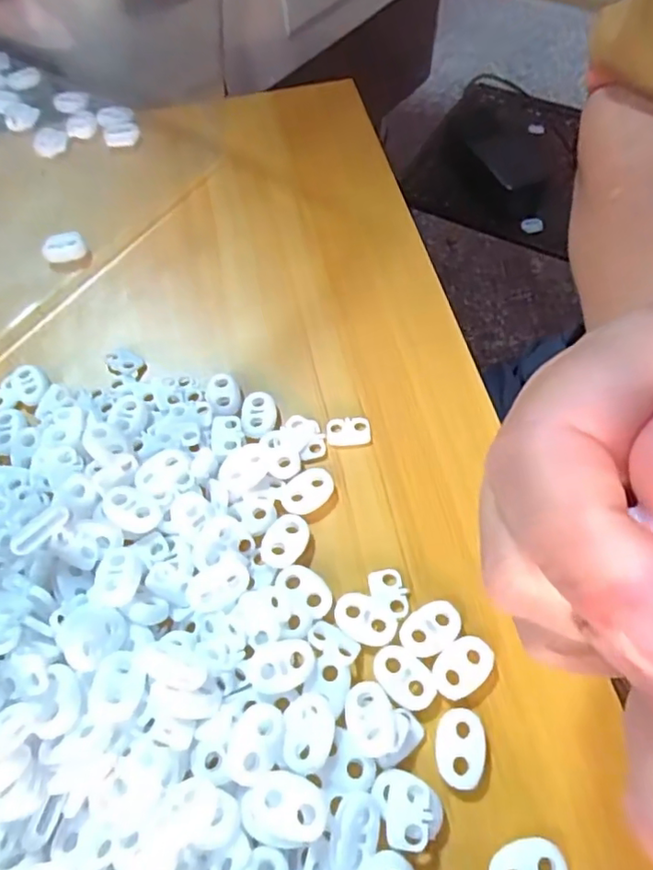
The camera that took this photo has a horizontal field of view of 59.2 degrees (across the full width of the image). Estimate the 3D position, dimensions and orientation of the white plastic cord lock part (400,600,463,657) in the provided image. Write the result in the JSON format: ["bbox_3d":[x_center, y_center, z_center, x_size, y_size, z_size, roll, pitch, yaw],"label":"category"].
[{"bbox_3d":[0.036,0.067,0.200,0.023,0.004,0.015,-28,61,-15],"label":"white plastic cord lock part"}]

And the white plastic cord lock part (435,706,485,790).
[{"bbox_3d":[0.043,0.099,0.182,0.015,0.004,0.022,6,58,6],"label":"white plastic cord lock part"}]

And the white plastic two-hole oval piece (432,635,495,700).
[{"bbox_3d":[0.046,0.077,0.193,0.023,0.004,0.015,-34,63,-18],"label":"white plastic two-hole oval piece"}]

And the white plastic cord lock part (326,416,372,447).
[{"bbox_3d":[0.009,-0.001,0.246,0.019,0.004,0.013,-7,58,-3],"label":"white plastic cord lock part"}]

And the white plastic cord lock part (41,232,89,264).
[{"bbox_3d":[-0.139,-0.100,0.305,0.022,0.008,0.013,-19,59,-10],"label":"white plastic cord lock part"}]

